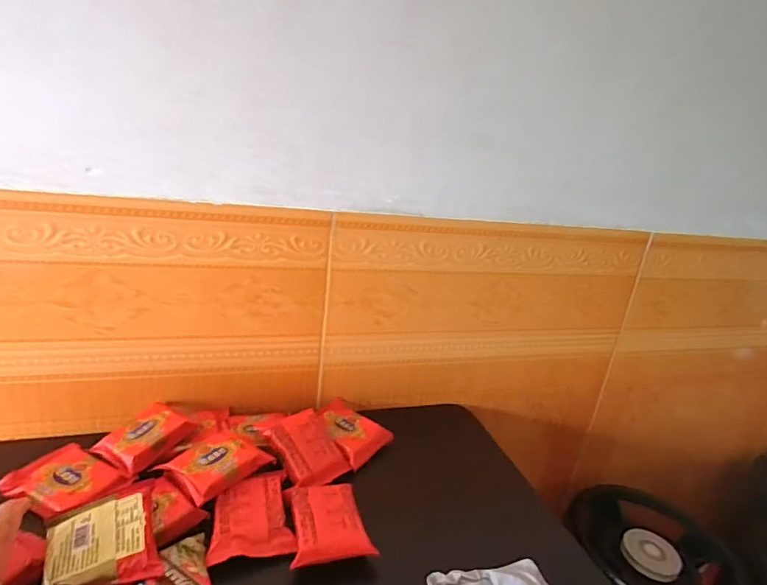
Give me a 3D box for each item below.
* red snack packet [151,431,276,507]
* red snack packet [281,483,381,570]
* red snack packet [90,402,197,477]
[{"bbox_3d":[-0.156,0.161,0.437,0.060,0.025,0.080,20,24,30],"label":"red snack packet"},{"bbox_3d":[-0.049,0.198,0.410,0.063,0.013,0.072,0,22,-21],"label":"red snack packet"},{"bbox_3d":[-0.237,0.141,0.462,0.062,0.023,0.076,17,22,23],"label":"red snack packet"}]

